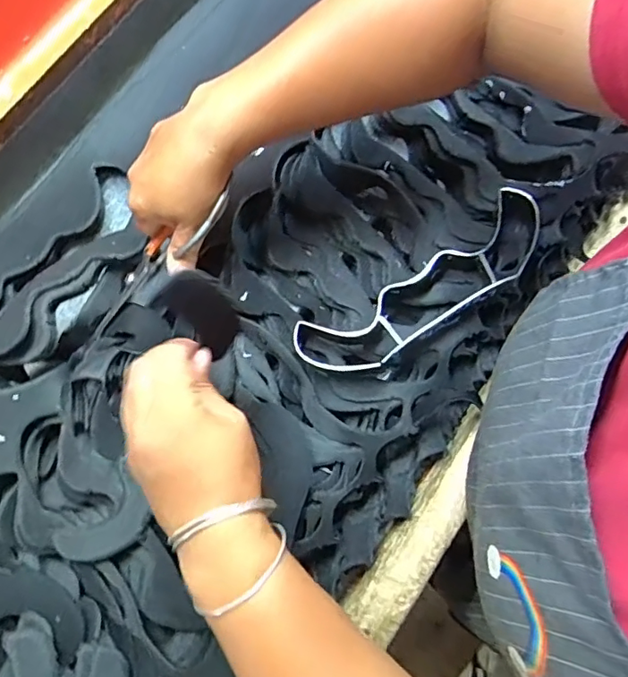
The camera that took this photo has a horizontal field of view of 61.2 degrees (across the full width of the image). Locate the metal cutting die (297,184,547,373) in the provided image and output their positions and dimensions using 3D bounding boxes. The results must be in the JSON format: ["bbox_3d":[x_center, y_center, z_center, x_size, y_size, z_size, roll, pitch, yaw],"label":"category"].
[{"bbox_3d":[0.093,-0.041,0.452,0.232,0.046,0.066,-32,79,-6],"label":"metal cutting die"}]

